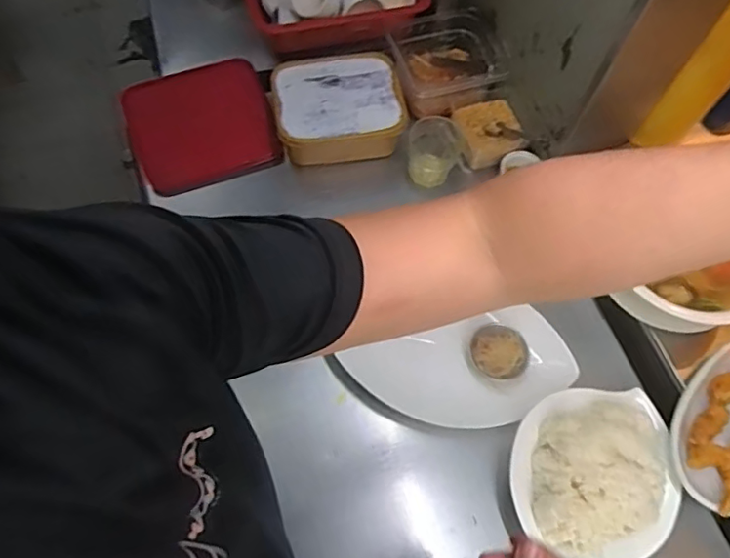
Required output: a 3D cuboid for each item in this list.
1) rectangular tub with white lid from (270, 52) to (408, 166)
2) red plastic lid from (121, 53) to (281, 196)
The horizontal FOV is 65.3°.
[{"bbox_3d":[-0.043,-0.267,0.879,0.194,0.059,0.168,-4,65,-5],"label":"rectangular tub with white lid"},{"bbox_3d":[-0.276,-0.252,0.965,0.236,0.197,0.012,-15,39,2],"label":"red plastic lid"}]

